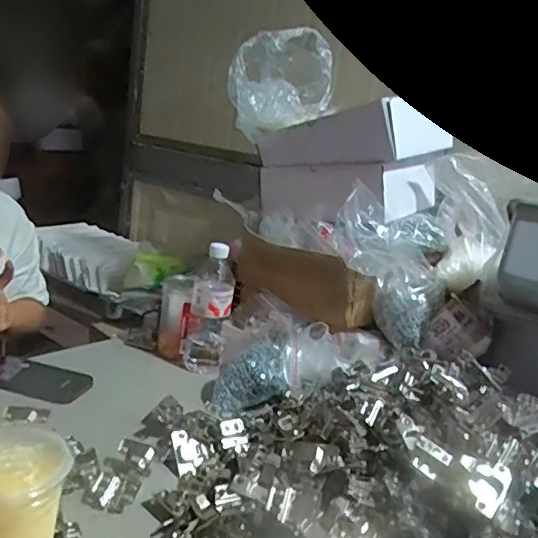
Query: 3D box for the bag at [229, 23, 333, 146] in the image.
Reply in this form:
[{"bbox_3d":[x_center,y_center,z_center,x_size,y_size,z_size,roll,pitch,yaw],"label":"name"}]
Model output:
[{"bbox_3d":[0.023,-0.354,1.071,0.188,0.192,0.119,8,14,0],"label":"bag"}]

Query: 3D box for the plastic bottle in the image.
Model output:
[{"bbox_3d":[-0.102,0.074,0.967,0.073,0.229,0.086,7,14,-5],"label":"plastic bottle"}]

